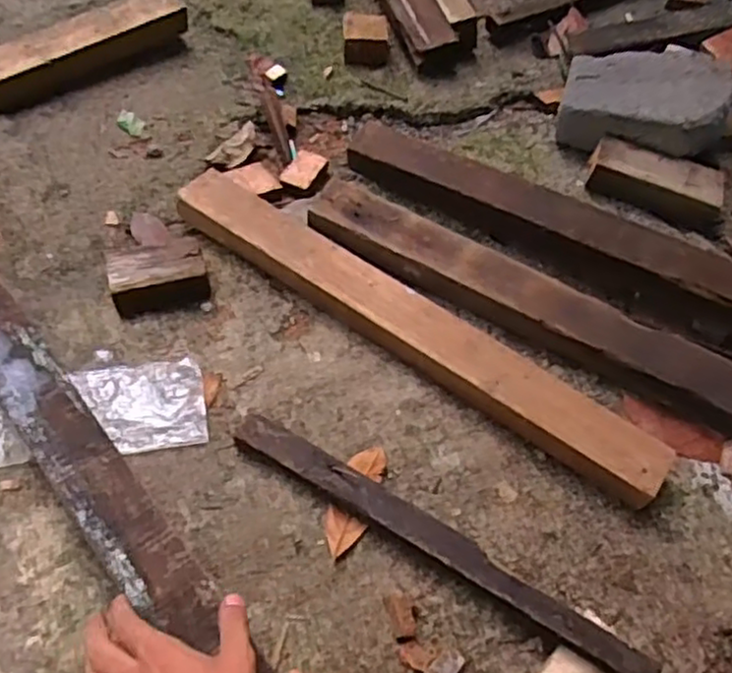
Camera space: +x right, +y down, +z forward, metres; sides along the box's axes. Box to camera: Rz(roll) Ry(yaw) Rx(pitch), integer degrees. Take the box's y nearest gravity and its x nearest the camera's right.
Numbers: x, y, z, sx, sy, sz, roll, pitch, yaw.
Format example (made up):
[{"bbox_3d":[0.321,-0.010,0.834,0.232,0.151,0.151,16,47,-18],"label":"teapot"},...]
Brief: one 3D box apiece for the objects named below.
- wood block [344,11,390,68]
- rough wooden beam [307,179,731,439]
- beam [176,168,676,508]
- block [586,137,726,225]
[{"bbox_3d":[0.000,-0.422,0.999,0.065,0.046,0.073,-2,58,-6],"label":"wood block"},{"bbox_3d":[0.296,0.036,0.714,0.796,0.048,0.072,27,59,12],"label":"rough wooden beam"},{"bbox_3d":[0.038,-0.012,0.723,0.564,0.046,0.067,33,61,16],"label":"beam"},{"bbox_3d":[0.357,-0.192,0.872,0.164,0.048,0.073,23,58,10],"label":"block"}]

